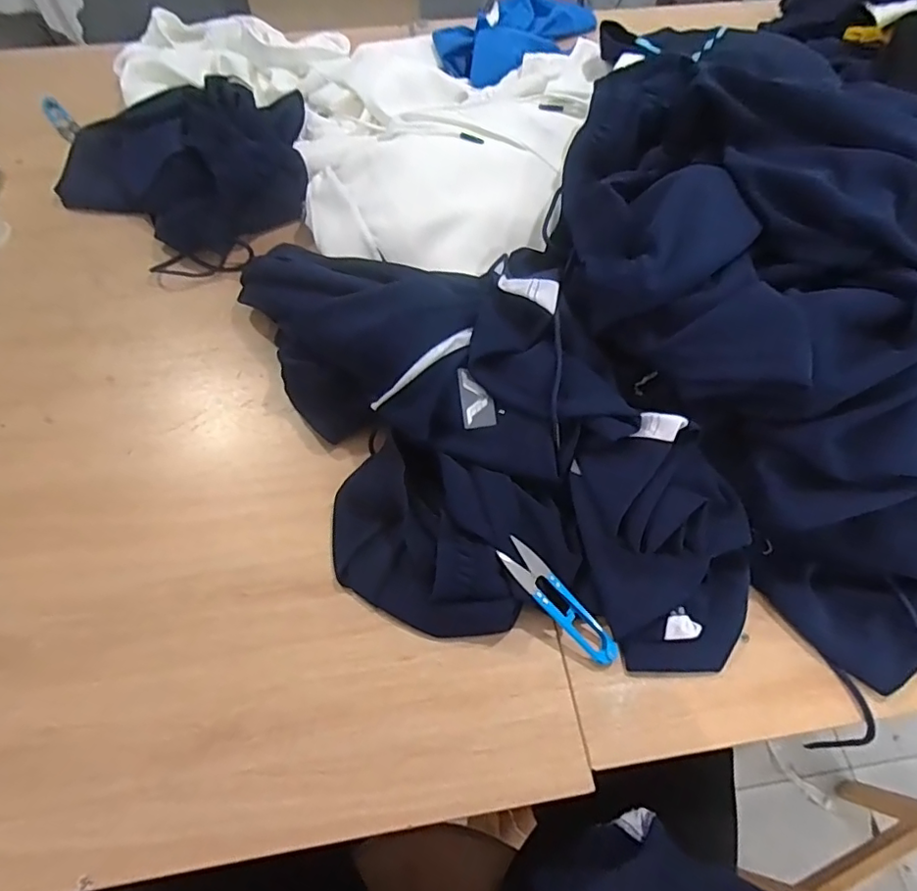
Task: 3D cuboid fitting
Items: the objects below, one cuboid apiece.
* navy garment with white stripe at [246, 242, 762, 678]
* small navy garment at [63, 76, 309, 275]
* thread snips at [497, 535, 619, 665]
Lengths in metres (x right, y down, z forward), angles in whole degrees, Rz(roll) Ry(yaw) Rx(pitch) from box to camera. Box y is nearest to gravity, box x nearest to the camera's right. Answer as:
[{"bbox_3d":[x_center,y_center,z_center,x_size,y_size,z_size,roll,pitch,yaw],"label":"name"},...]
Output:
[{"bbox_3d":[-0.006,-0.026,0.490,0.281,0.100,0.546,-30,64,-15],"label":"navy garment with white stripe"},{"bbox_3d":[-0.343,-0.376,0.704,0.327,0.089,0.280,34,66,19],"label":"small navy garment"},{"bbox_3d":[0.080,0.124,0.435,0.119,0.007,0.027,46,70,5],"label":"thread snips"}]

